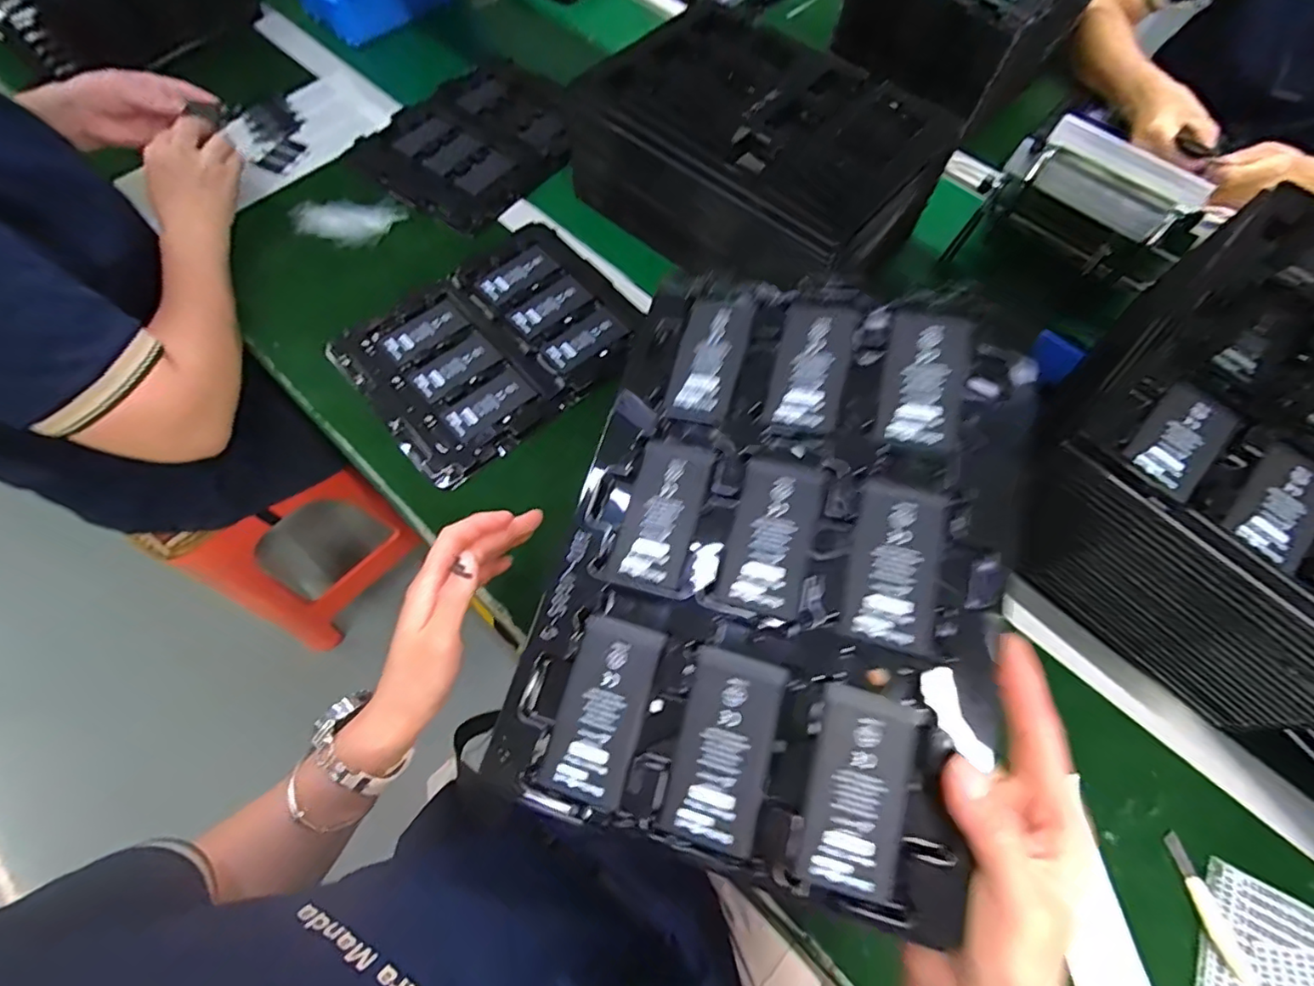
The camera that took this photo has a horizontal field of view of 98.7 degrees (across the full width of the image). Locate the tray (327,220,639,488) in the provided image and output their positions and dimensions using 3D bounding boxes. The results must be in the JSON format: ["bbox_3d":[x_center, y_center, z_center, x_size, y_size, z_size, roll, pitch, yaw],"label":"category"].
[{"bbox_3d":[-0.167,-0.158,0.585,0.274,0.014,0.217,-39,72,-16],"label":"tray"}]

